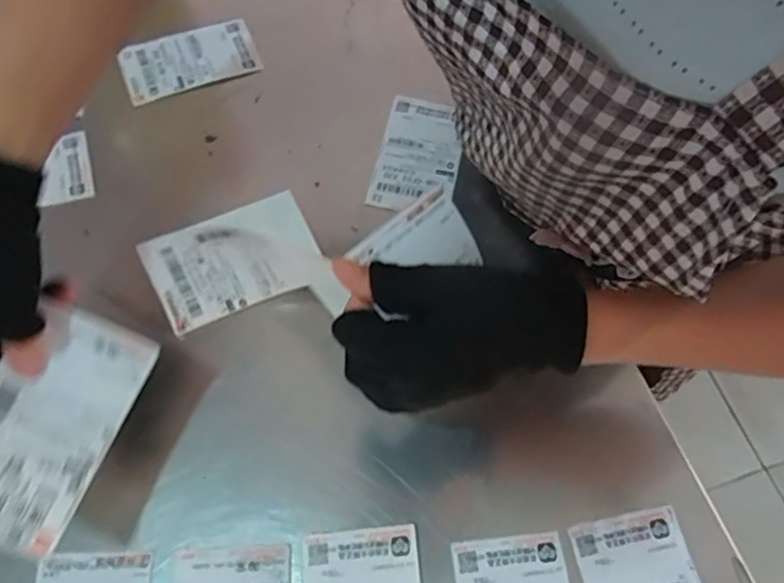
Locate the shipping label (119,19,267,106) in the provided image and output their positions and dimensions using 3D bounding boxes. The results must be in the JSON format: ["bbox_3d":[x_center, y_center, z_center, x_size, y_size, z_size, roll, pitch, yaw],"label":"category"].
[{"bbox_3d":[-0.205,-0.235,0.623,0.132,0.008,0.071,-20,66,-12],"label":"shipping label"}]

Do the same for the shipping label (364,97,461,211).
[{"bbox_3d":[0.025,-0.129,0.579,0.074,0.006,0.127,11,67,7],"label":"shipping label"}]

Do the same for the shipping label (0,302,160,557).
[{"bbox_3d":[-0.200,0.076,0.356,0.075,0.010,0.131,34,63,-26],"label":"shipping label"}]

